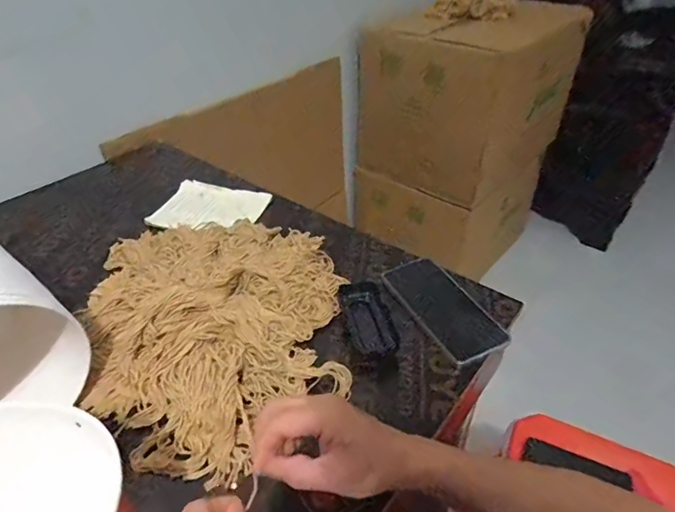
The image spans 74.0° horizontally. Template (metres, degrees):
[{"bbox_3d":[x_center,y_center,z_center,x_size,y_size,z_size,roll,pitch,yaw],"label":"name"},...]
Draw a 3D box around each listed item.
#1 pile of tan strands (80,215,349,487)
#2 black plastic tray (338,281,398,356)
[{"bbox_3d":[-0.139,0.057,0.533,0.307,0.046,0.378,-17,41,-19],"label":"pile of tan strands"},{"bbox_3d":[0.036,0.074,0.545,0.051,0.014,0.111,-10,39,-11],"label":"black plastic tray"}]

